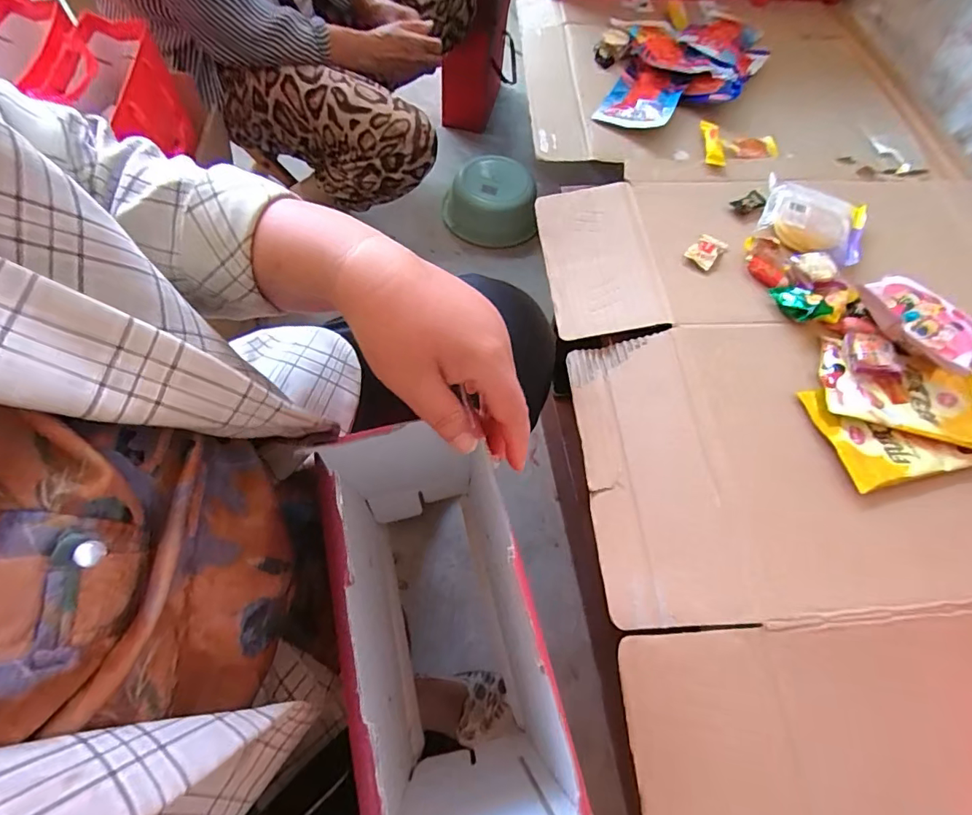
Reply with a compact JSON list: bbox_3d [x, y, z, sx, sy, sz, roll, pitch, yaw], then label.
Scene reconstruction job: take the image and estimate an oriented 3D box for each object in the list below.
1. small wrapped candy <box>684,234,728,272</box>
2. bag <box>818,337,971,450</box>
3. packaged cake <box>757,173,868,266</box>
[{"bbox_3d":[0.252,-0.179,0.551,0.031,0.008,0.049,40,71,16],"label":"small wrapped candy"},{"bbox_3d":[0.407,-0.015,0.470,0.147,0.018,0.091,16,66,7],"label":"bag"},{"bbox_3d":[0.385,-0.218,0.567,0.115,0.028,0.092,25,67,11],"label":"packaged cake"}]

